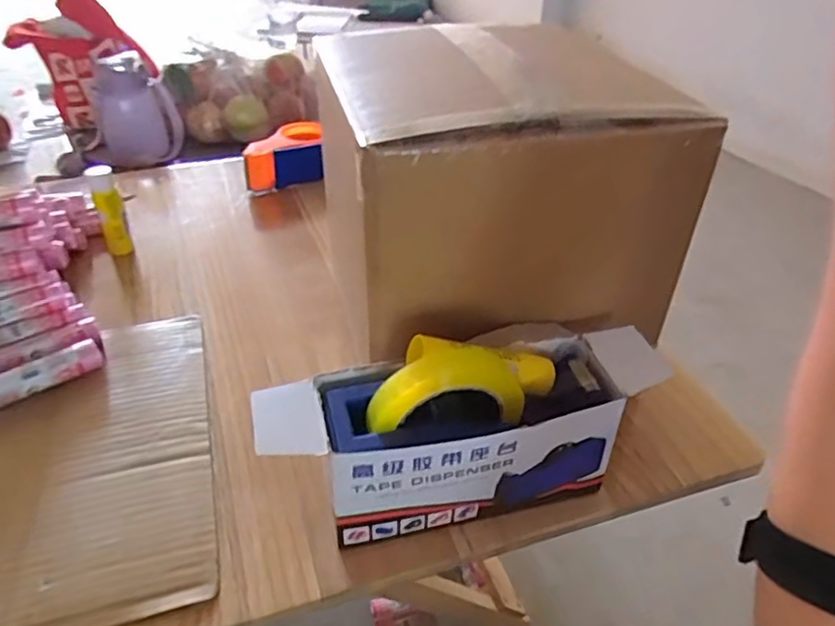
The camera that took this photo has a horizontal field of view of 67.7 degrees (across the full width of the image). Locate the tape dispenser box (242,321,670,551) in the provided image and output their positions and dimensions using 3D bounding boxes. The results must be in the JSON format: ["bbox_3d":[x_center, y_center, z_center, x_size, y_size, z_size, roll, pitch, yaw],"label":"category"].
[{"bbox_3d":[0.041,0.081,0.461,0.296,0.132,0.093,-12,37,-17],"label":"tape dispenser box"}]

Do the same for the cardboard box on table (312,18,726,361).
[{"bbox_3d":[0.060,-0.130,0.561,0.256,0.190,0.278,-8,36,-11],"label":"cardboard box on table"}]

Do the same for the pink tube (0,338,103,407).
[{"bbox_3d":[-0.350,0.058,0.561,0.120,0.034,0.031,-24,42,-31],"label":"pink tube"}]

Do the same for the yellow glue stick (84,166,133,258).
[{"bbox_3d":[-0.367,-0.117,0.746,0.027,0.118,0.024,-14,38,-20],"label":"yellow glue stick"}]

